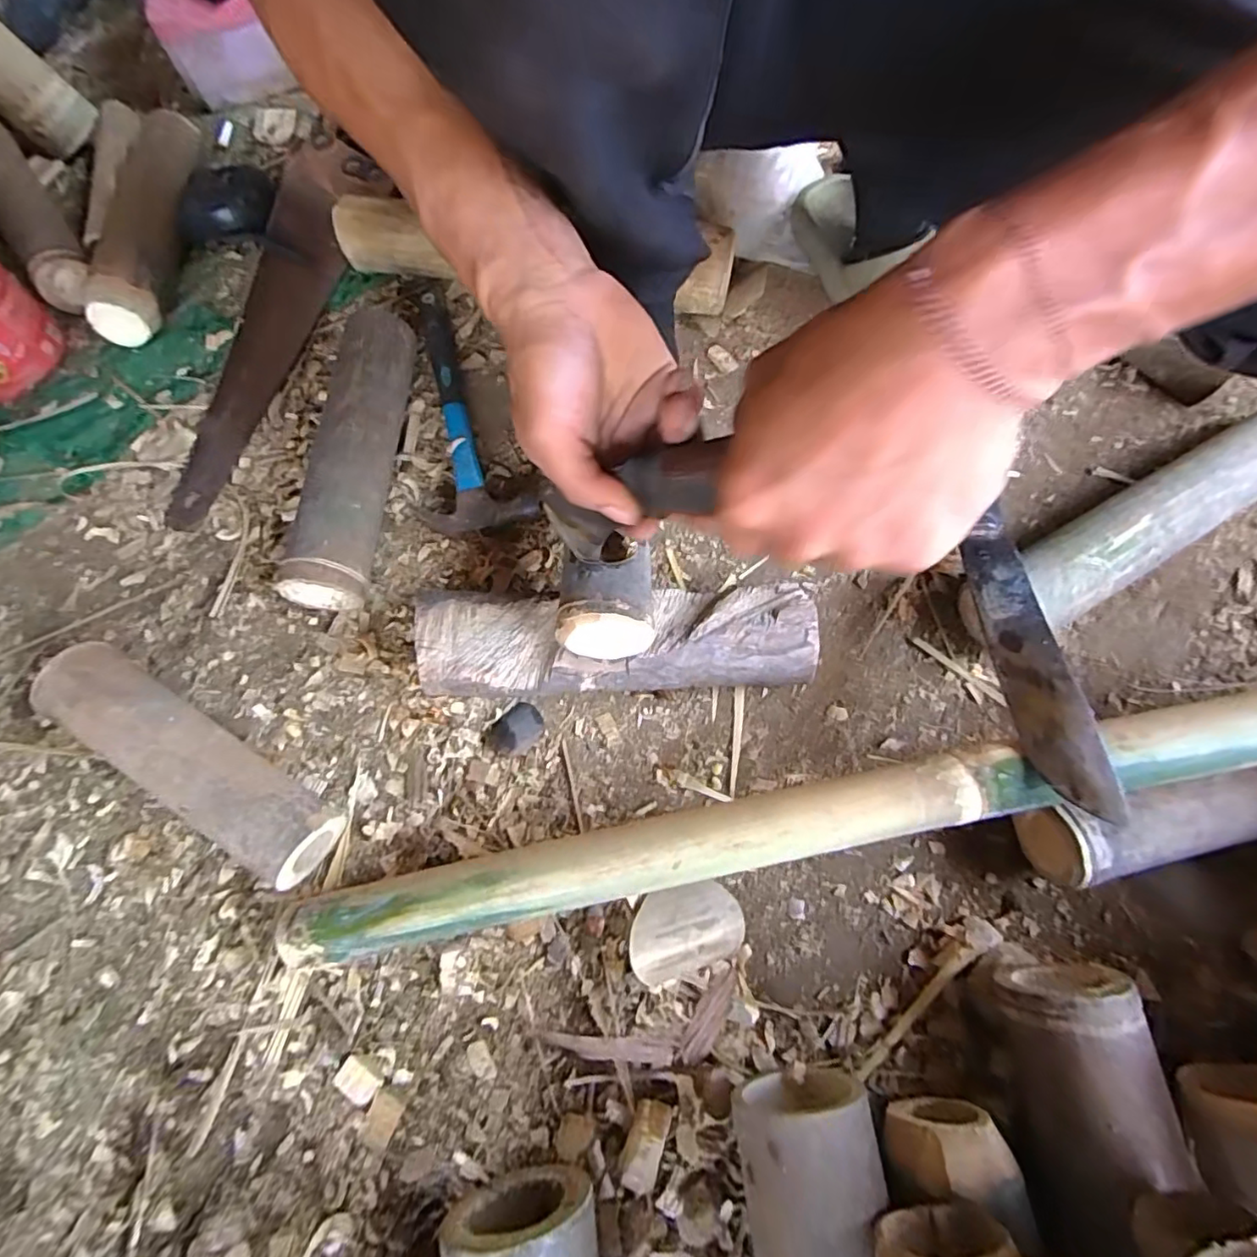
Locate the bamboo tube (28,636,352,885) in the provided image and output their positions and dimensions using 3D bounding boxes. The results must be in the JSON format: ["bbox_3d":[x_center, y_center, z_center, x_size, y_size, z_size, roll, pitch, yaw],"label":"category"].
[{"bbox_3d":[-0.299,0.089,0.404,0.219,0.063,0.062,31,73,13],"label":"bamboo tube"}]

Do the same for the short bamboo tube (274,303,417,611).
[{"bbox_3d":[-0.221,-0.147,0.487,0.059,0.053,0.264,1,68,2],"label":"short bamboo tube"}]

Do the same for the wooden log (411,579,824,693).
[{"bbox_3d":[-0.007,0.008,0.430,0.272,0.062,0.076,-4,68,0],"label":"wooden log"}]

